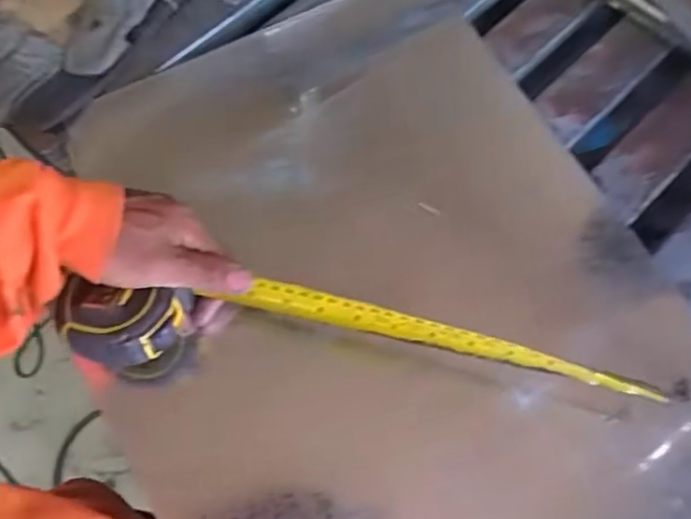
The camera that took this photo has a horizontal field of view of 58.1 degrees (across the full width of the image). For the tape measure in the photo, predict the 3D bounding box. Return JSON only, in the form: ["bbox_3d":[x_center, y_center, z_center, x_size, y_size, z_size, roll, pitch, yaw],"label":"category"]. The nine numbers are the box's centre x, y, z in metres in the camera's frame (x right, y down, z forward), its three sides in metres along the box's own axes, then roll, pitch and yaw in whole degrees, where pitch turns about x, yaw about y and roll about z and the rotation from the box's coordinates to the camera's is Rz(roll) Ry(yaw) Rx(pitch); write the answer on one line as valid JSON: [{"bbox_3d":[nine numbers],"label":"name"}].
[{"bbox_3d":[0.007,0.051,0.409,0.373,0.052,0.067,5,66,0],"label":"tape measure"}]

